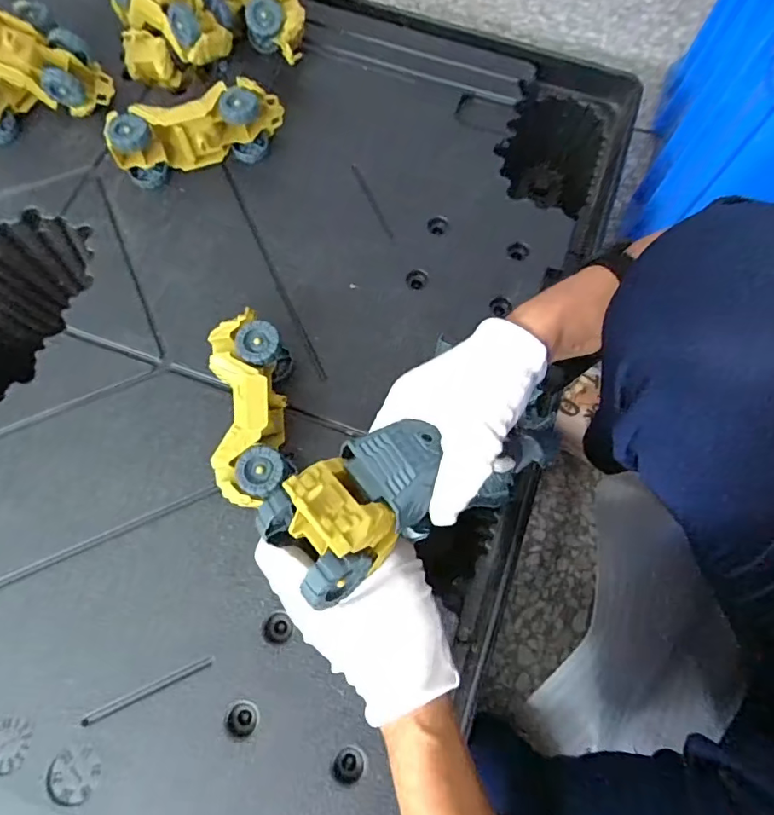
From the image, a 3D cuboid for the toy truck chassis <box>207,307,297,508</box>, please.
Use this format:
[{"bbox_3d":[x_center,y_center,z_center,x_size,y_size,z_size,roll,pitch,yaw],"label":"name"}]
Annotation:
[{"bbox_3d":[-0.118,-0.001,0.452,0.060,0.059,0.172,-6,73,-4],"label":"toy truck chassis"}]

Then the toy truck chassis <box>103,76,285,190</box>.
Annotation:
[{"bbox_3d":[-0.201,-0.295,0.546,0.181,0.058,0.058,-20,74,-8],"label":"toy truck chassis"}]

